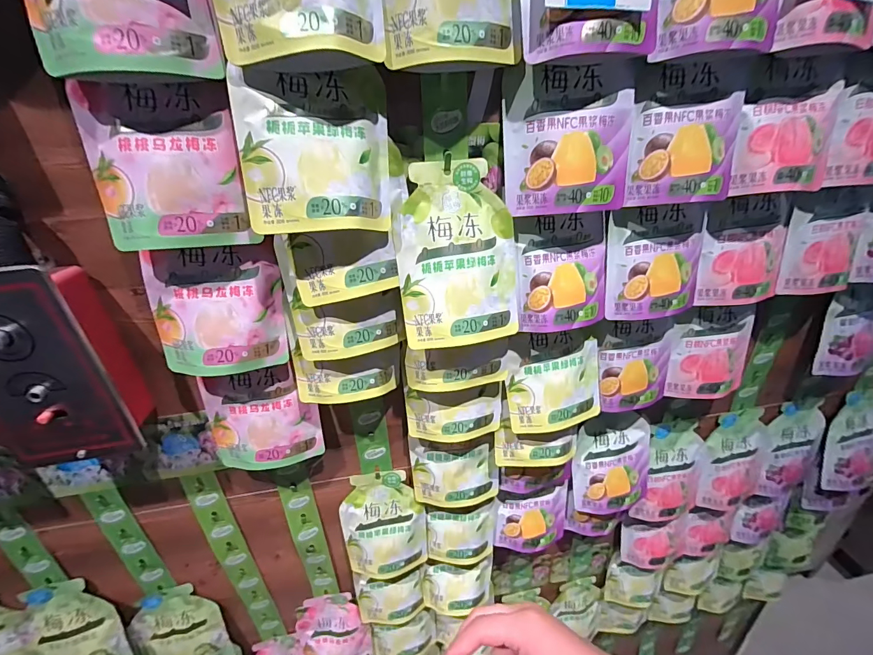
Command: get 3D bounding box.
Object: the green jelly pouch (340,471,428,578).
[{"bbox_3d":[-0.081,0.313,0.604,0.127,0.184,0.046,-5,28,-3],"label":"green jelly pouch"}]

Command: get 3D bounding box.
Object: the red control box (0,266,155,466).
[{"bbox_3d":[-0.401,0.041,0.390,0.138,0.208,0.052,-7,28,-7],"label":"red control box"}]

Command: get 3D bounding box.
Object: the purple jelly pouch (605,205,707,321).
[{"bbox_3d":[0.266,-0.077,0.462,0.124,0.121,0.040,-8,28,-8],"label":"purple jelly pouch"}]

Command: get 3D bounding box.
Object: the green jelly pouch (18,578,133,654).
[{"bbox_3d":[-0.567,0.496,0.614,0.130,0.213,0.027,-6,11,-6],"label":"green jelly pouch"}]

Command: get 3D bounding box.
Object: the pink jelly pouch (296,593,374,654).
[{"bbox_3d":[-0.189,0.580,0.721,0.126,0.193,0.046,-7,28,-6],"label":"pink jelly pouch"}]

